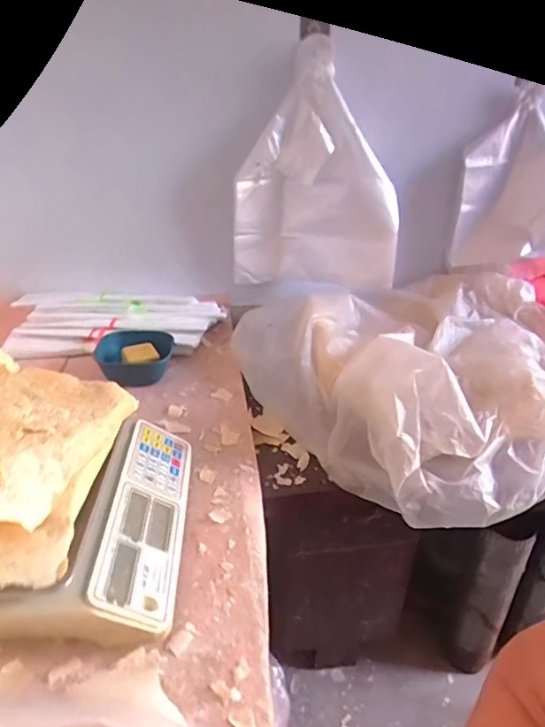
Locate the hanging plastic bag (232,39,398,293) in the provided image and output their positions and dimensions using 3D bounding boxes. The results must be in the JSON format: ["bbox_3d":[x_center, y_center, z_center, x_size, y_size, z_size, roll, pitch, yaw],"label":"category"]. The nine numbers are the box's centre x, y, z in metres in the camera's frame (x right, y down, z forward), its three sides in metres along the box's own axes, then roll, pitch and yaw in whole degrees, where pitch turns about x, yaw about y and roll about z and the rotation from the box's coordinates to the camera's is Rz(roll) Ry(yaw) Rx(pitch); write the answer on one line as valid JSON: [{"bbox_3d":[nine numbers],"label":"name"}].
[{"bbox_3d":[0.102,-0.424,1.159,0.370,0.505,0.088,0,29,0],"label":"hanging plastic bag"}]

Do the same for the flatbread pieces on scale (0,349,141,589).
[{"bbox_3d":[-0.279,0.081,0.543,0.177,0.104,0.300,1,29,1],"label":"flatbread pieces on scale"}]

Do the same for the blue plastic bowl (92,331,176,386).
[{"bbox_3d":[-0.283,-0.009,1.039,0.153,0.066,0.150,0,29,0],"label":"blue plastic bowl"}]

